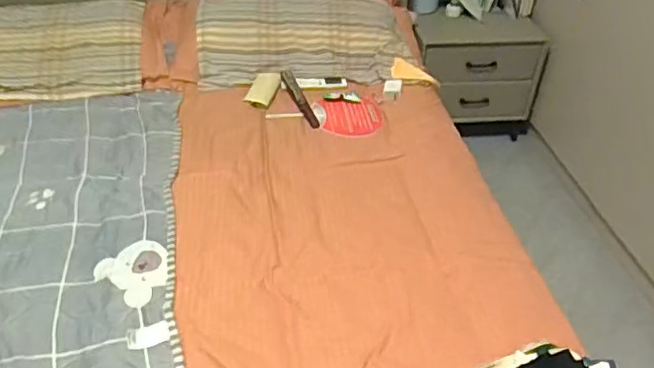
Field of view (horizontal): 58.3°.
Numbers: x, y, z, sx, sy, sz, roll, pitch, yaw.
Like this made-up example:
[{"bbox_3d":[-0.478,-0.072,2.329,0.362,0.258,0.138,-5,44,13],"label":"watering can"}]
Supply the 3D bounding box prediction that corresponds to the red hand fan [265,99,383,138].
[{"bbox_3d":[0.001,-0.184,1.630,0.312,0.013,0.187,-3,39,-8],"label":"red hand fan"}]

